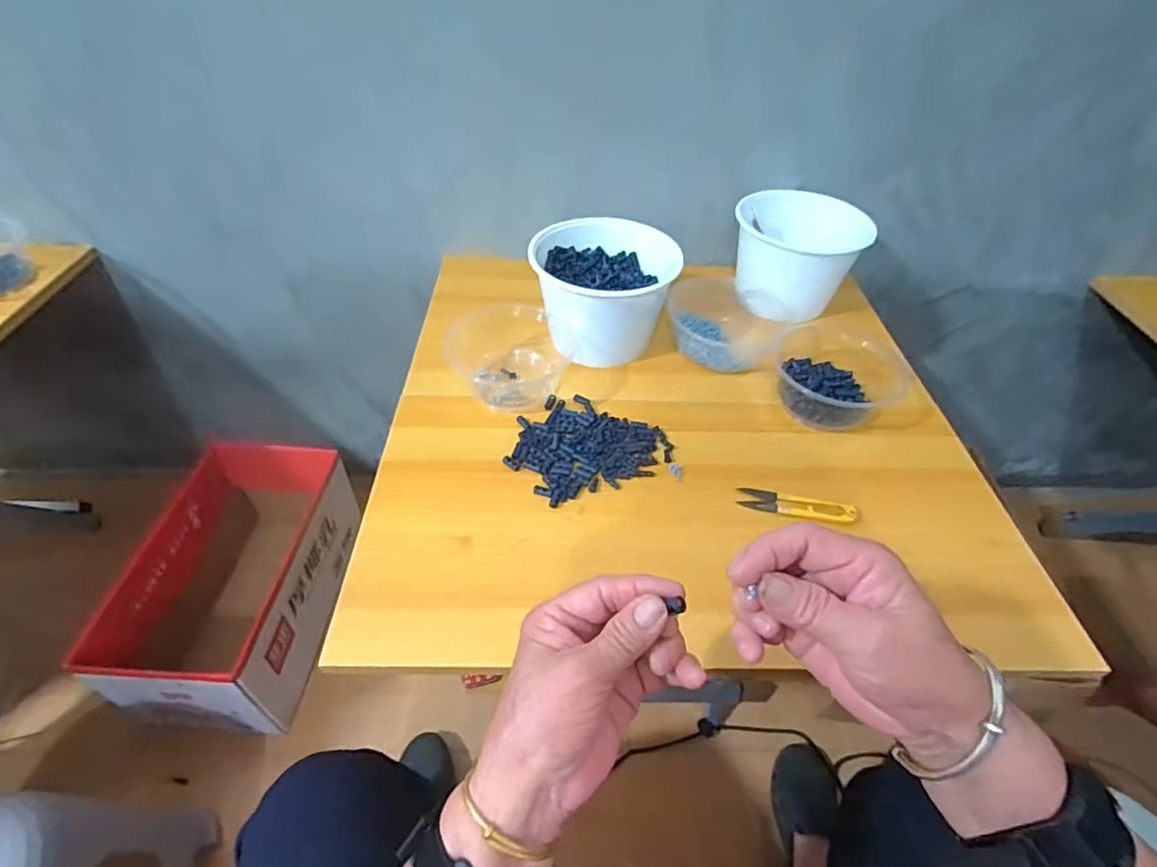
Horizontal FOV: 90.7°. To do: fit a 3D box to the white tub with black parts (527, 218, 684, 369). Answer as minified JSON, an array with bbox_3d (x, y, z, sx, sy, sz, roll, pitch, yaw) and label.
[{"bbox_3d":[0.020,-0.166,0.656,0.139,0.106,0.152,2,45,-2],"label":"white tub with black parts"}]

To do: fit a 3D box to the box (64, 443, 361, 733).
[{"bbox_3d":[-0.517,0.236,0.895,0.222,0.219,0.385,3,45,-1],"label":"box"}]

